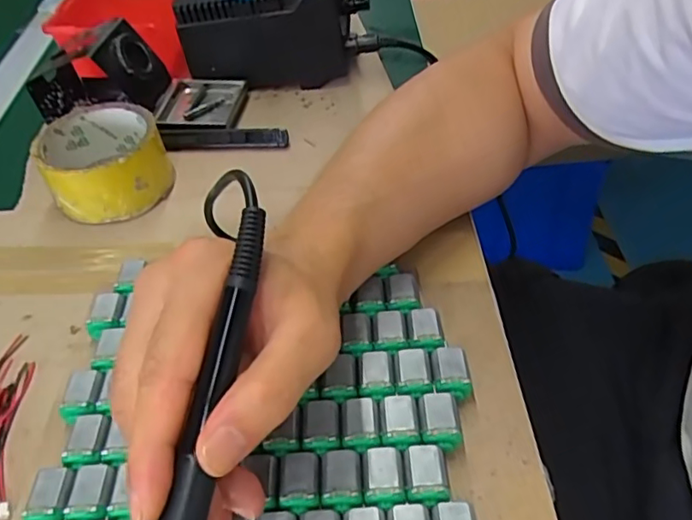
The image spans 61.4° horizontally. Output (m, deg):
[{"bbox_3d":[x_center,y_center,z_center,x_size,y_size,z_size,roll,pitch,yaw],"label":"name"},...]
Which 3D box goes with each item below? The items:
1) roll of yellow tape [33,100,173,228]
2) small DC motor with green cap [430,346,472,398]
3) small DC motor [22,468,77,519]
[{"bbox_3d":[-0.175,-0.071,0.428,0.083,0.051,0.083,-24,49,-18],"label":"roll of yellow tape"},{"bbox_3d":[0.054,0.061,0.307,0.019,0.016,0.027,-4,46,1],"label":"small DC motor with green cap"},{"bbox_3d":[-0.137,0.113,0.273,0.019,0.015,0.027,-7,46,-1],"label":"small DC motor"}]

